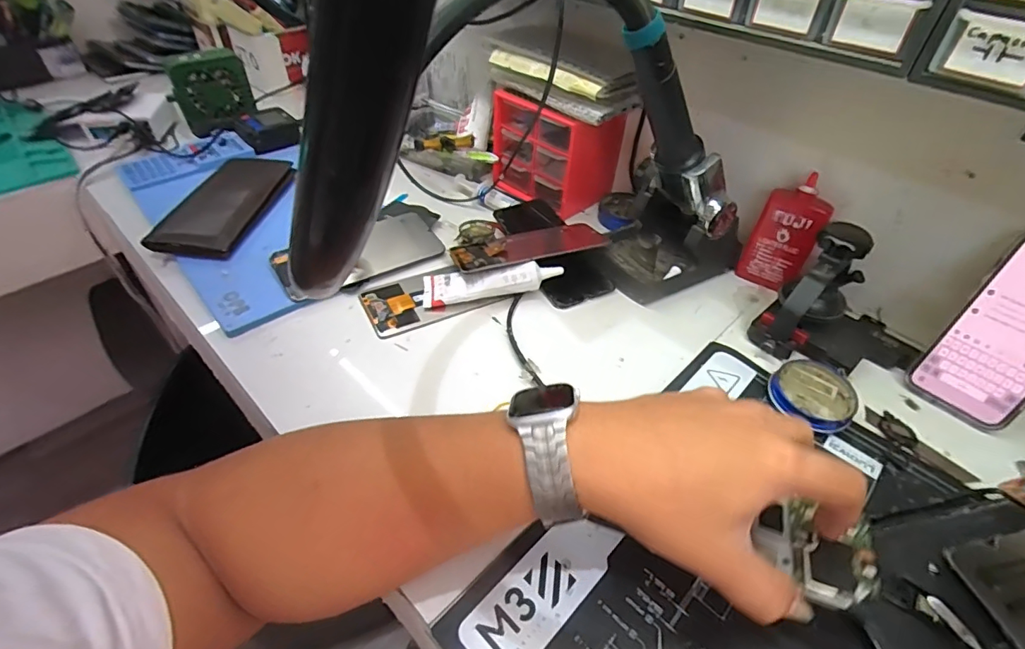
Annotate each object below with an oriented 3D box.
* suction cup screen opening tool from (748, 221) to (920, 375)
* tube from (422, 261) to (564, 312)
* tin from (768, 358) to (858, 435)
[{"bbox_3d":[0.295,-0.017,0.432,0.118,0.108,0.104,35,53,29],"label":"suction cup screen opening tool"},{"bbox_3d":[-0.020,-0.041,0.493,0.134,0.032,0.040,-1,45,-4],"label":"tube"},{"bbox_3d":[0.249,0.057,0.416,0.064,0.018,0.058,29,50,24],"label":"tin"}]

